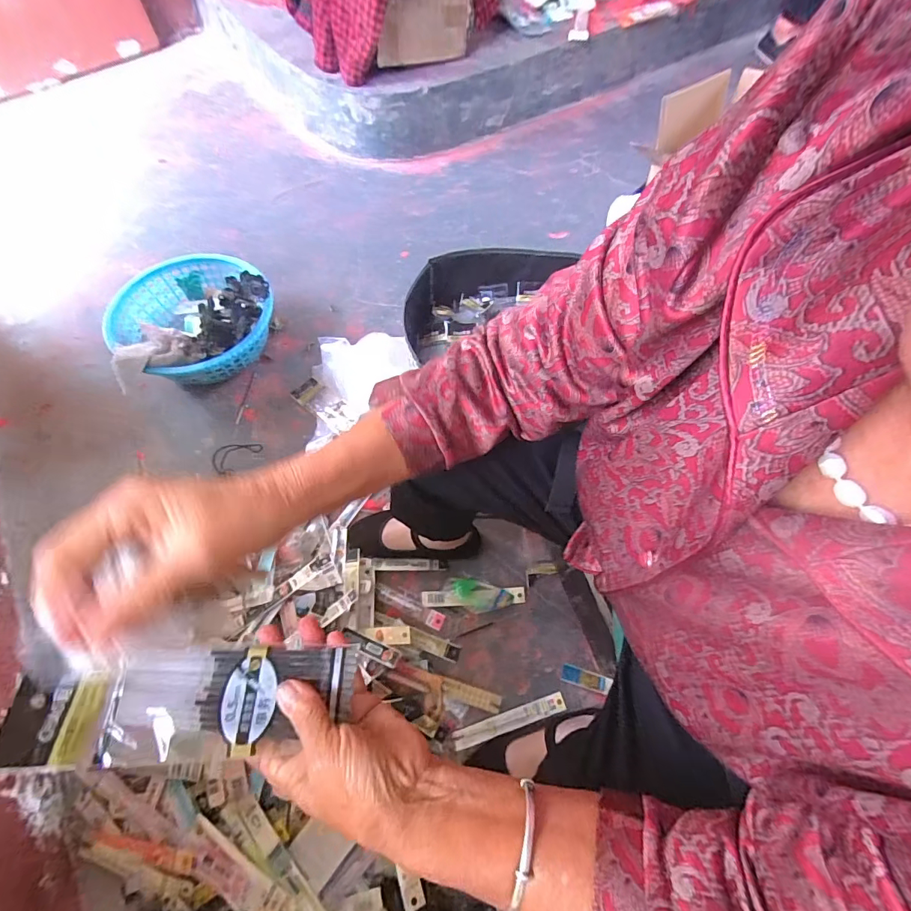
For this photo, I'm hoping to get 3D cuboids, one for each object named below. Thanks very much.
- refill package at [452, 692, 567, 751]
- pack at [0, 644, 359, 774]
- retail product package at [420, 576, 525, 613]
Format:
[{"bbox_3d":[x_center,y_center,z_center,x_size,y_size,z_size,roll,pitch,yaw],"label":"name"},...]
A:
[{"bbox_3d":[0.082,0.403,0.661,0.176,0.009,0.025,-15,64,-9],"label":"refill package"},{"bbox_3d":[-0.155,0.148,0.261,0.181,0.013,0.059,0,61,-18],"label":"pack"},{"bbox_3d":[0.031,0.238,0.742,0.170,0.022,0.054,6,62,2],"label":"retail product package"}]

